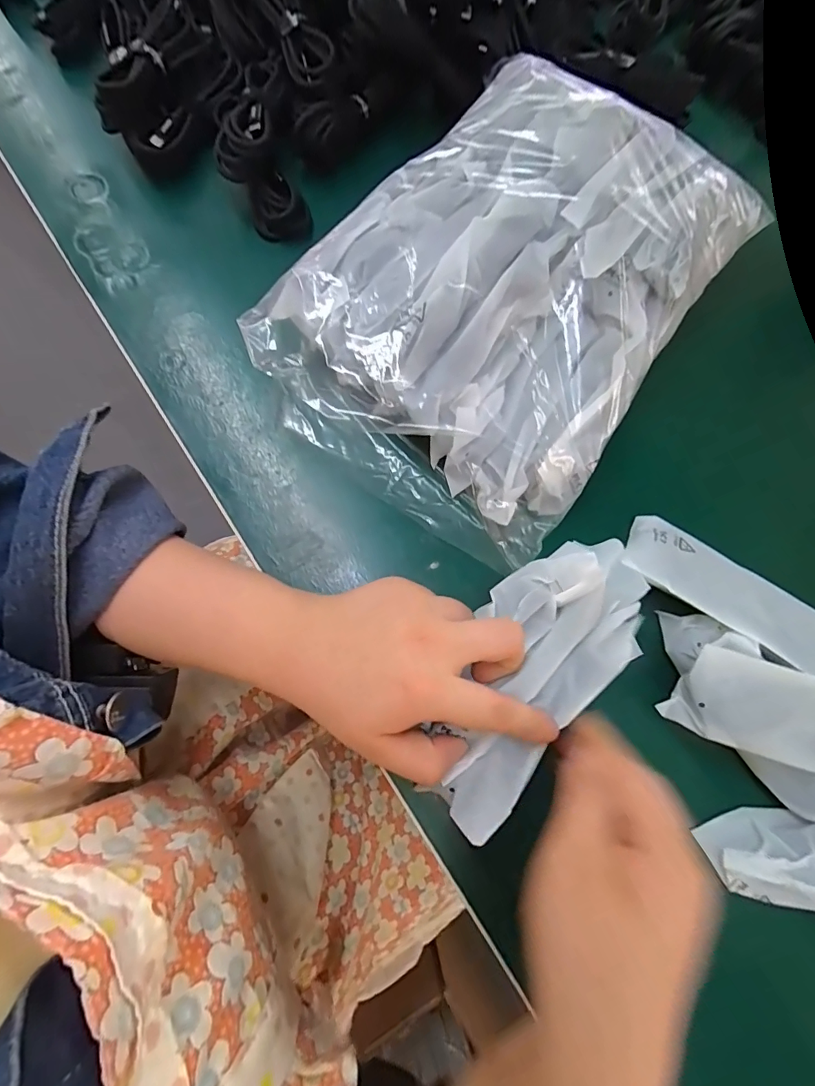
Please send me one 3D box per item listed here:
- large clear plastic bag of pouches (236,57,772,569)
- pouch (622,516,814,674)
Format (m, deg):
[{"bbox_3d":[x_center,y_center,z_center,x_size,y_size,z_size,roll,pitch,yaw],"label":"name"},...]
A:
[{"bbox_3d":[0.066,-0.159,0.280,0.203,0.068,0.283,34,78,7],"label":"large clear plastic bag of pouches"},{"bbox_3d":[0.196,0.038,0.252,0.153,0.007,0.048,34,59,8],"label":"pouch"}]

